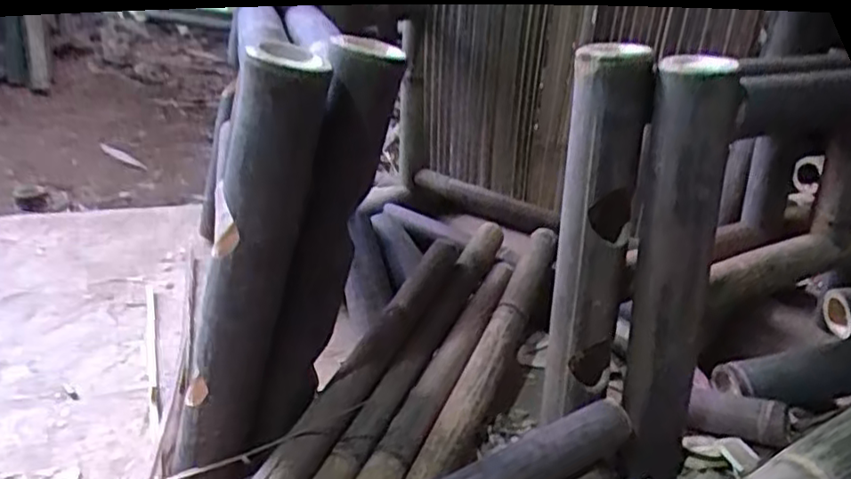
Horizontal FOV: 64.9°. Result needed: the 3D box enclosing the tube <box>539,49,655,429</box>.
[{"bbox_3d":[0.180,0.009,0.735,0.096,0.408,0.081,12,28,14],"label":"tube"}]

